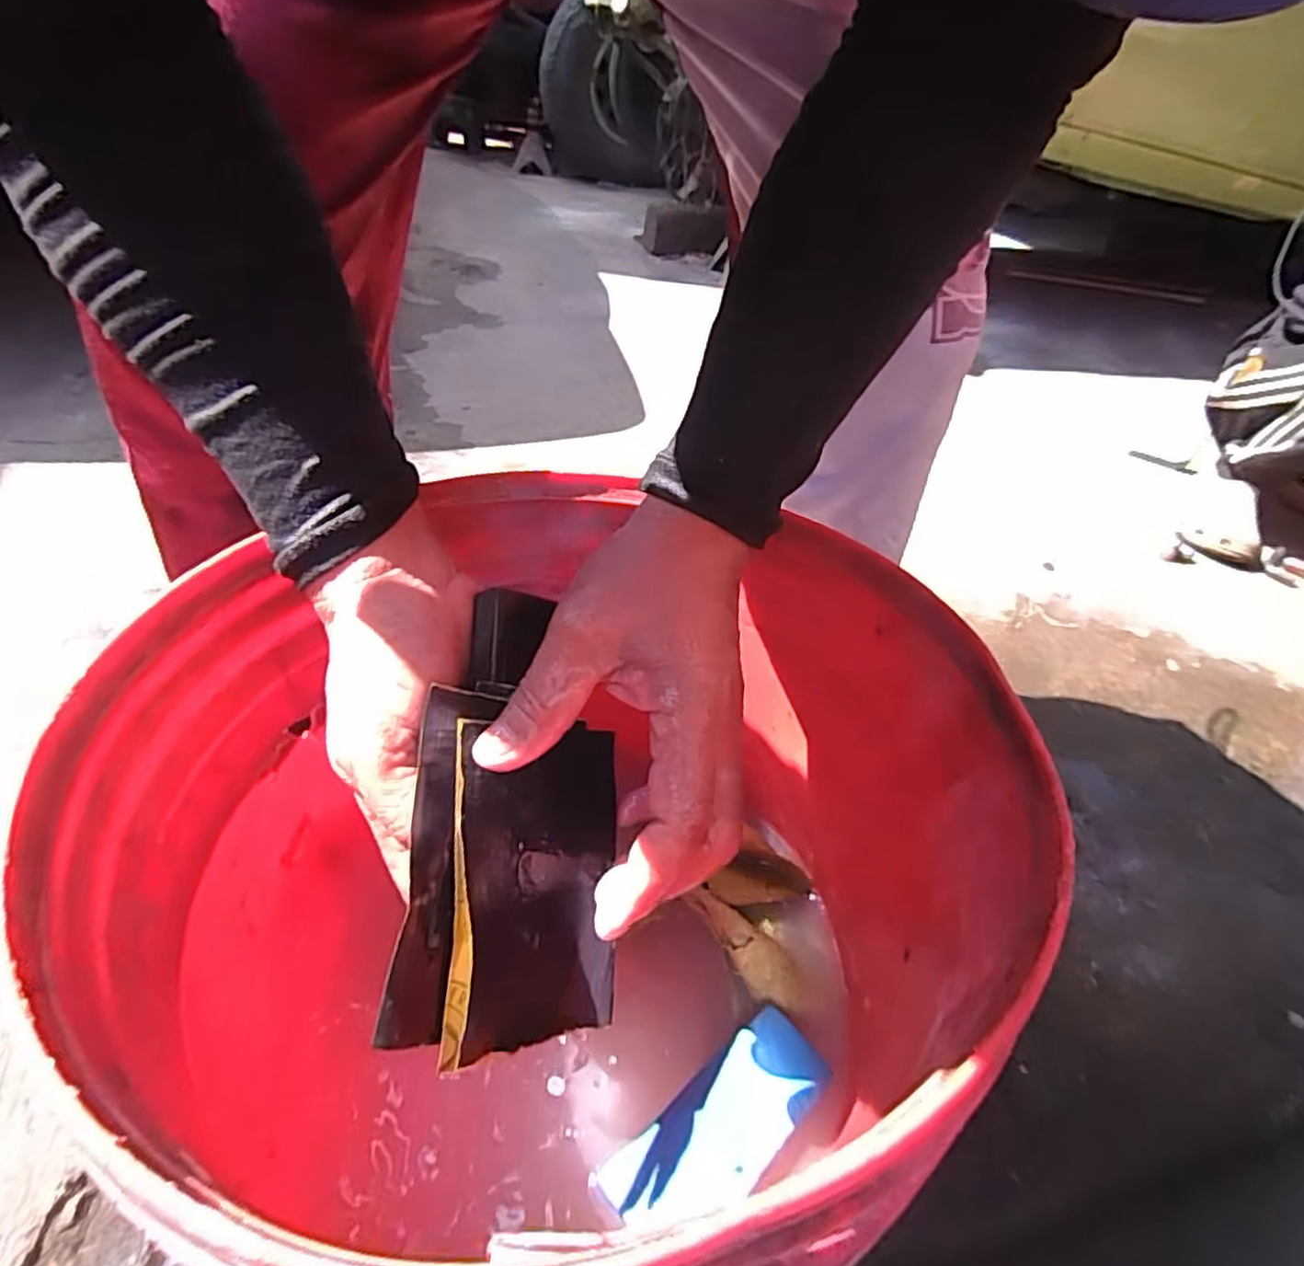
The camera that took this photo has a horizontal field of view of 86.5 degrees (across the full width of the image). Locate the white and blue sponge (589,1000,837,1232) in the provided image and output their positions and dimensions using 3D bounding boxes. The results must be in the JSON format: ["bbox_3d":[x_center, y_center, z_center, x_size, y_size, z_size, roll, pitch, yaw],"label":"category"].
[{"bbox_3d":[0.030,0.209,0.294,0.103,0.014,0.041,-25,49,-33],"label":"white and blue sponge"}]

